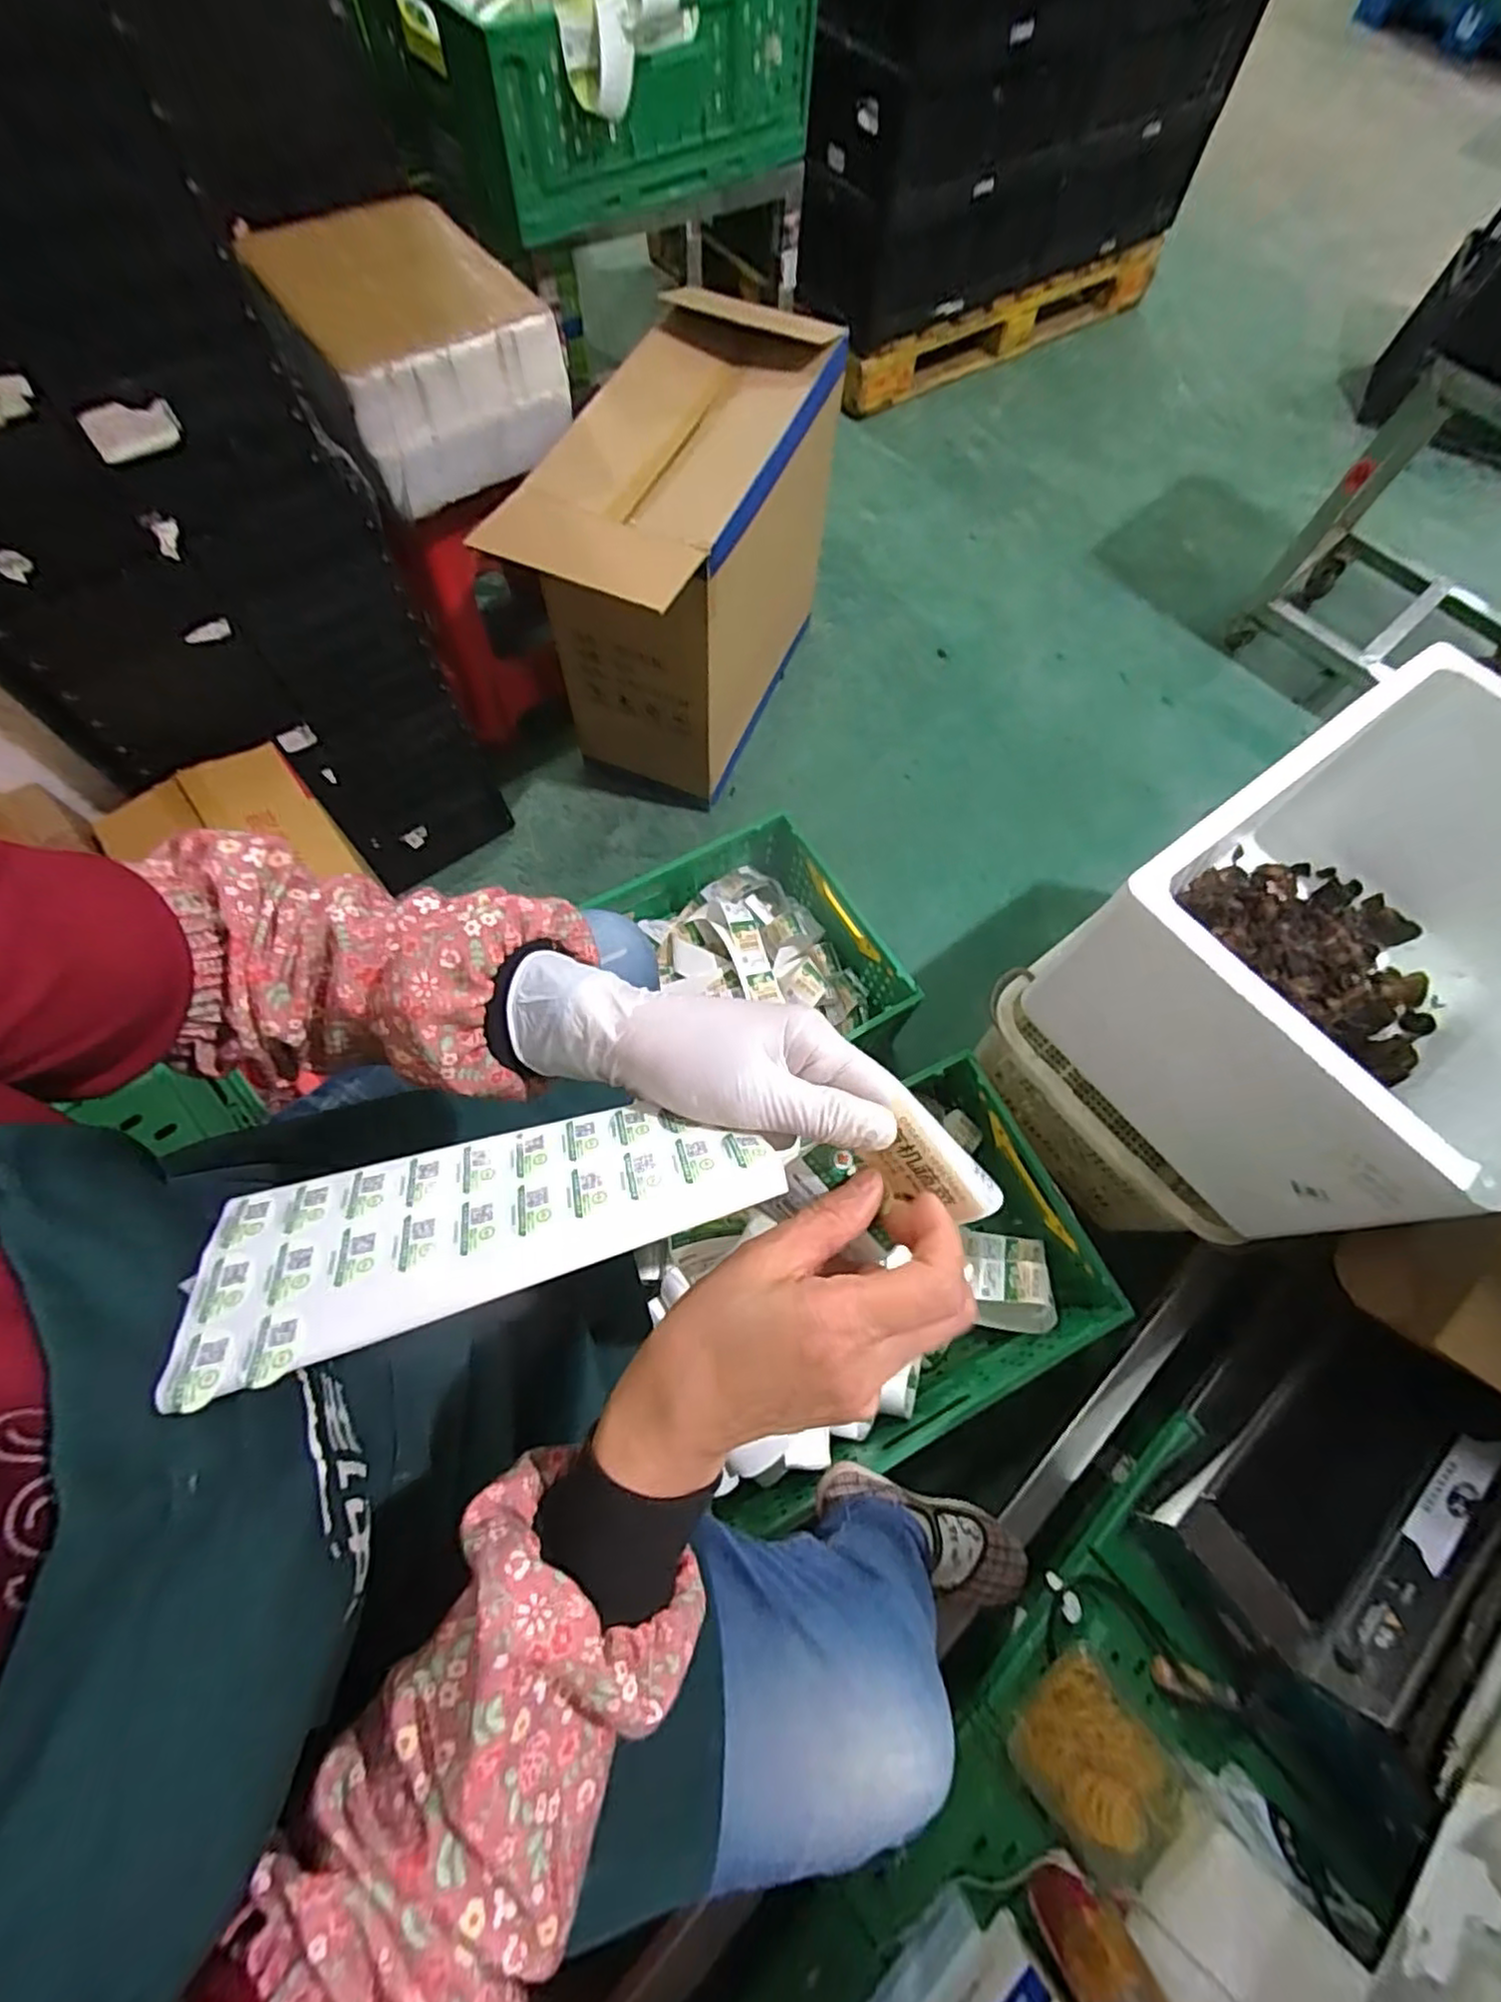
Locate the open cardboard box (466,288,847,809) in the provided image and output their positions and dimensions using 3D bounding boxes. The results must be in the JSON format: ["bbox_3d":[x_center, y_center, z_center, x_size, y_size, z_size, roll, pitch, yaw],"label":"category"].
[{"bbox_3d":[-0.112,-0.729,1.266,0.317,0.557,0.684,23,69,7],"label":"open cardboard box"}]

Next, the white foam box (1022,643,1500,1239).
[{"bbox_3d":[0.709,-0.071,0.836,0.577,0.285,0.393,-34,73,-15],"label":"white foam box"}]

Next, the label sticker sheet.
[{"bbox_3d":[-0.083,0.074,0.253,0.191,0.009,0.078,-13,40,-9],"label":"label sticker sheet"}]

